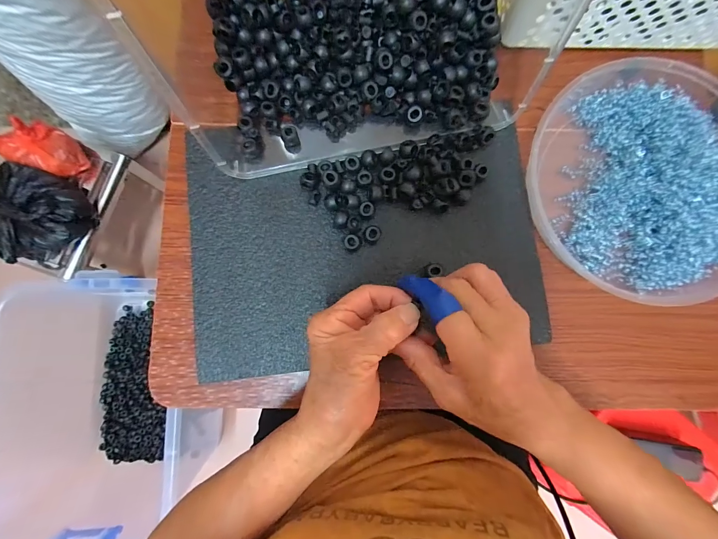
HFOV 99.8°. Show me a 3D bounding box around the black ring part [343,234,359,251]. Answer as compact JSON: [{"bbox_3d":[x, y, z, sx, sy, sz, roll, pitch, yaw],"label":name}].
[{"bbox_3d":[-0.007,-0.026,0.292,0.014,0.010,0.014,0,86,0],"label":"black ring part"}]

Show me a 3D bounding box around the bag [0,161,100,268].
[{"bbox_3d":[-0.636,-0.101,0.586,0.159,0.090,0.180,38,85,2],"label":"bag"}]

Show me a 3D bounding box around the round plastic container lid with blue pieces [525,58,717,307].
[{"bbox_3d":[0.283,-0.085,0.291,0.208,0.029,0.231,-30,87,-2],"label":"round plastic container lid with blue pieces"}]

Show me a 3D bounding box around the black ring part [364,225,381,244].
[{"bbox_3d":[0.013,-0.034,0.292,0.016,0.011,0.016,0,86,0],"label":"black ring part"}]

